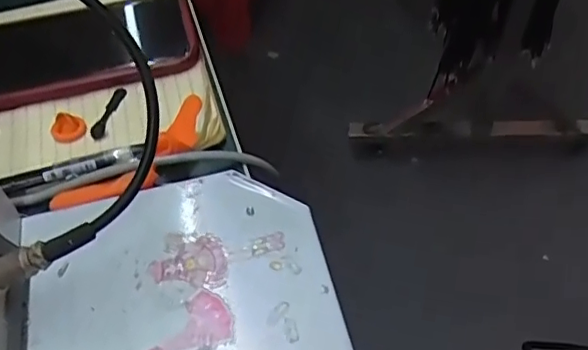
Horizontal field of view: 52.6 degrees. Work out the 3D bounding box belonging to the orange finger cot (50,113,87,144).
[{"bbox_3d":[-0.139,-0.030,0.365,0.020,0.012,0.015,-17,52,-12],"label":"orange finger cot"}]

